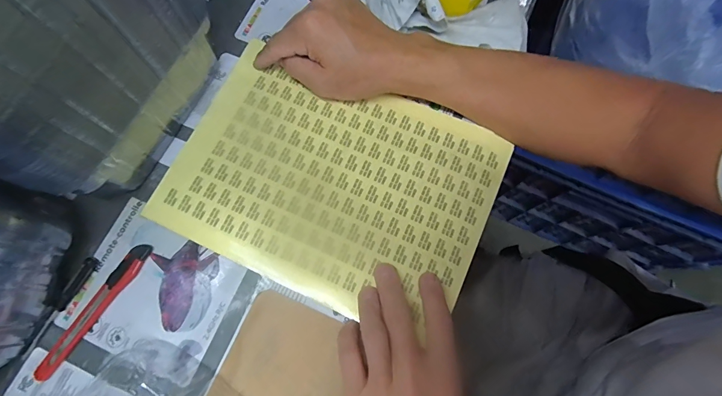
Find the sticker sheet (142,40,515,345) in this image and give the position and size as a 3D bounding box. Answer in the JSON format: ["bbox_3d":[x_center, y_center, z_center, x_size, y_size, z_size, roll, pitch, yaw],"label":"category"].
[{"bbox_3d":[-0.024,-0.018,0.333,0.283,0.006,0.205,24,75,5],"label":"sticker sheet"}]

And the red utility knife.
[{"bbox_3d":[-0.221,0.091,0.296,0.016,0.007,0.123,33,76,8],"label":"red utility knife"}]

